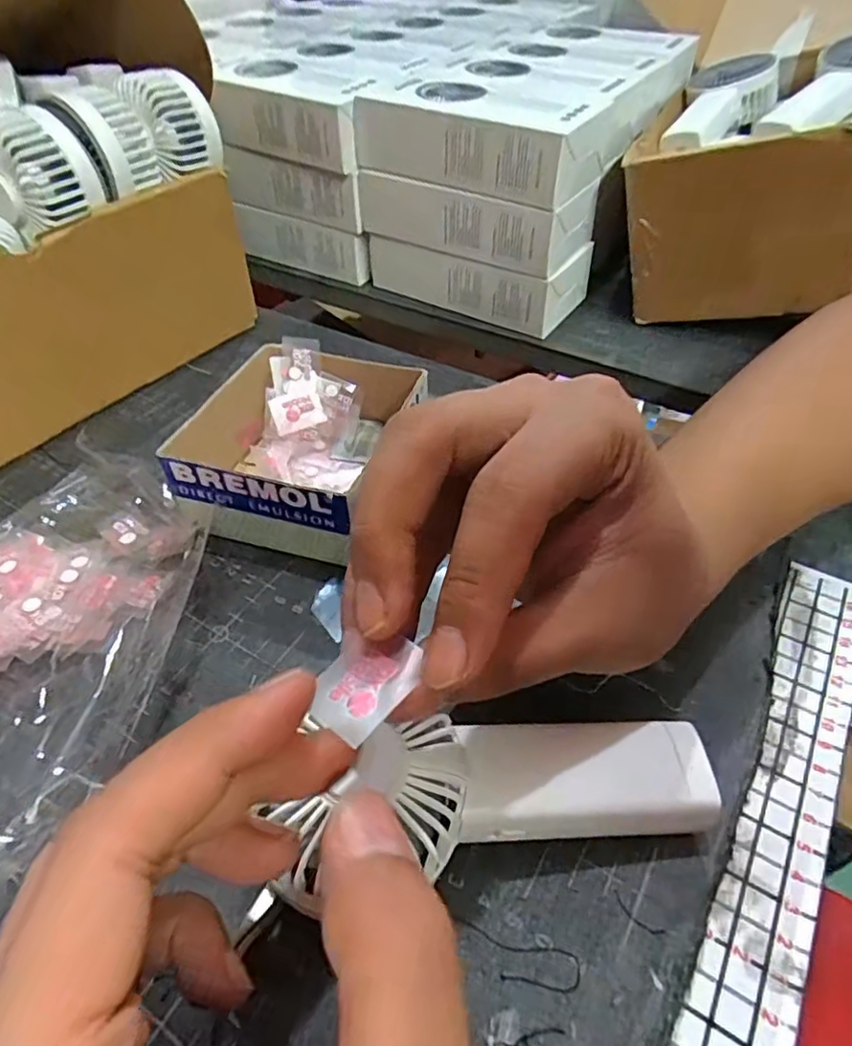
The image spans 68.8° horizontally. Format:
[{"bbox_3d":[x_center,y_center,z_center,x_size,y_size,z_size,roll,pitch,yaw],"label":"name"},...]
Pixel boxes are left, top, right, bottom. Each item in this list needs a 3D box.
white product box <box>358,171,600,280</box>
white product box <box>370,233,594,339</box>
[{"bbox_3d":[0.034,-0.213,0.421,0.149,0.040,0.069,23,51,22],"label":"white product box"},{"bbox_3d":[0.037,-0.183,0.450,0.147,0.043,0.066,23,51,22],"label":"white product box"}]

